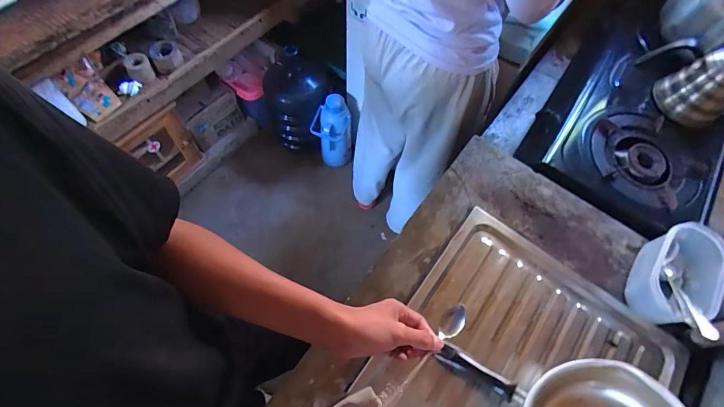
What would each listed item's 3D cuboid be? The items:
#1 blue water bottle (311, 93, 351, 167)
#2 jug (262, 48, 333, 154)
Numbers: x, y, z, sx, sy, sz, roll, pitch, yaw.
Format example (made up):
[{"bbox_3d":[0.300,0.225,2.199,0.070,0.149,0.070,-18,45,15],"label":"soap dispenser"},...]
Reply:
[{"bbox_3d":[-0.127,-0.295,1.606,0.160,0.347,0.122,2,63,-1],"label":"blue water bottle"},{"bbox_3d":[-0.289,-0.464,1.592,0.294,0.441,0.256,17,64,6],"label":"jug"}]

